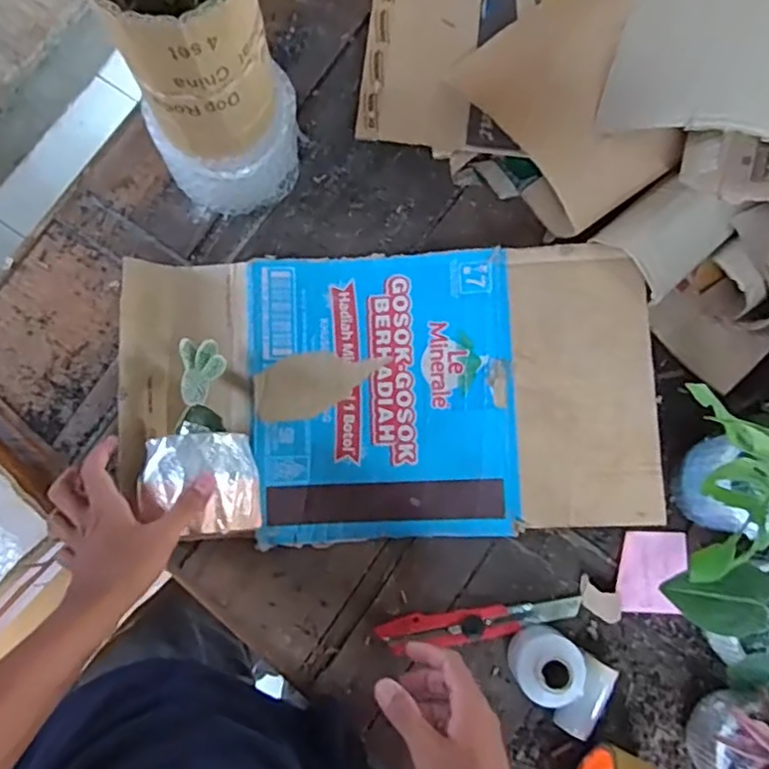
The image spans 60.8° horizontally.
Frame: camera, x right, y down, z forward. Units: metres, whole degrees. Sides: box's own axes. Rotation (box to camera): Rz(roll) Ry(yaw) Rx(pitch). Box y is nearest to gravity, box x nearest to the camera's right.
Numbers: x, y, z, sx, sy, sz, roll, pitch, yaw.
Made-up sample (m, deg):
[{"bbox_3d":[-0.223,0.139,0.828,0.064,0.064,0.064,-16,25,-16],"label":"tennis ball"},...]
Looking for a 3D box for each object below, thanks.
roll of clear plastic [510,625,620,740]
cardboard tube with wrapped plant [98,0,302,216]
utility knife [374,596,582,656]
[{"bbox_3d":[0.162,0.267,0.594,0.100,0.062,0.066,39,81,6],"label":"roll of clear plastic"},{"bbox_3d":[-0.146,-0.254,0.556,0.130,0.269,0.107,-15,80,-4],"label":"cardboard tube with wrapped plant"},{"bbox_3d":[0.090,0.226,0.622,0.191,0.015,0.031,-8,80,-3],"label":"utility knife"}]

